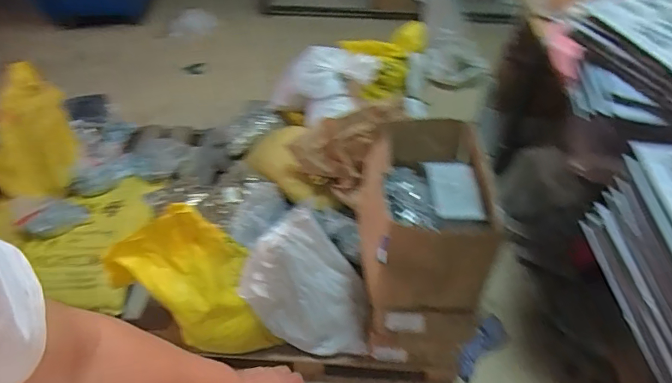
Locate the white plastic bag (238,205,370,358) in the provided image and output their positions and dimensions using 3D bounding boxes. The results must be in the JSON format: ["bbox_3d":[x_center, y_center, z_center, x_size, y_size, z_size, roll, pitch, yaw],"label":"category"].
[{"bbox_3d":[-0.074,0.258,1.225,0.314,0.408,0.226,-2,47,-3],"label":"white plastic bag"}]

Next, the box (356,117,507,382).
[{"bbox_3d":[0.230,0.154,1.242,0.301,0.604,0.460,3,47,2],"label":"box"}]

